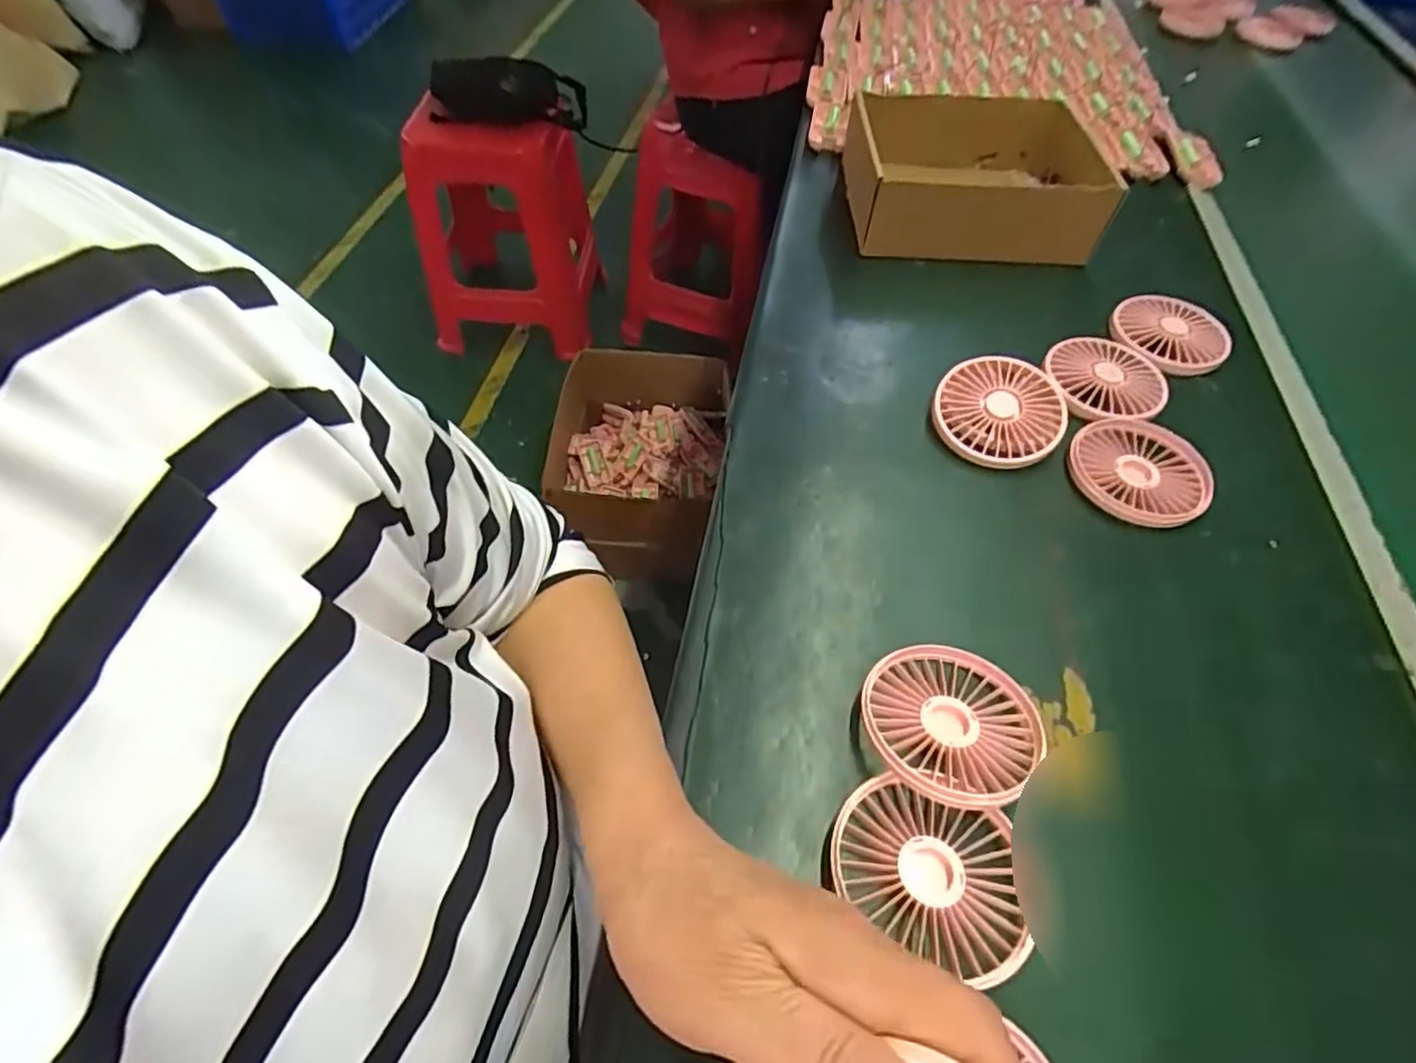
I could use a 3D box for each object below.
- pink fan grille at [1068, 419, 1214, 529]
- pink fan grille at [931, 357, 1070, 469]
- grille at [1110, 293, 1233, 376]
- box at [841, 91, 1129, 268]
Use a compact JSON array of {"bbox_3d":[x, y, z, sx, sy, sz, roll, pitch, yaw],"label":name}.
[{"bbox_3d":[0.302,-0.044,0.445,0.088,0.014,0.096,32,60,18],"label":"pink fan grille"},{"bbox_3d":[0.211,-0.089,0.458,0.088,0.013,0.087,21,74,14],"label":"pink fan grille"},{"bbox_3d":[0.389,-0.167,0.535,0.088,0.017,0.088,35,61,20],"label":"grille"},{"bbox_3d":[0.257,-0.341,0.610,0.224,0.061,0.195,2,56,-1],"label":"box"}]

